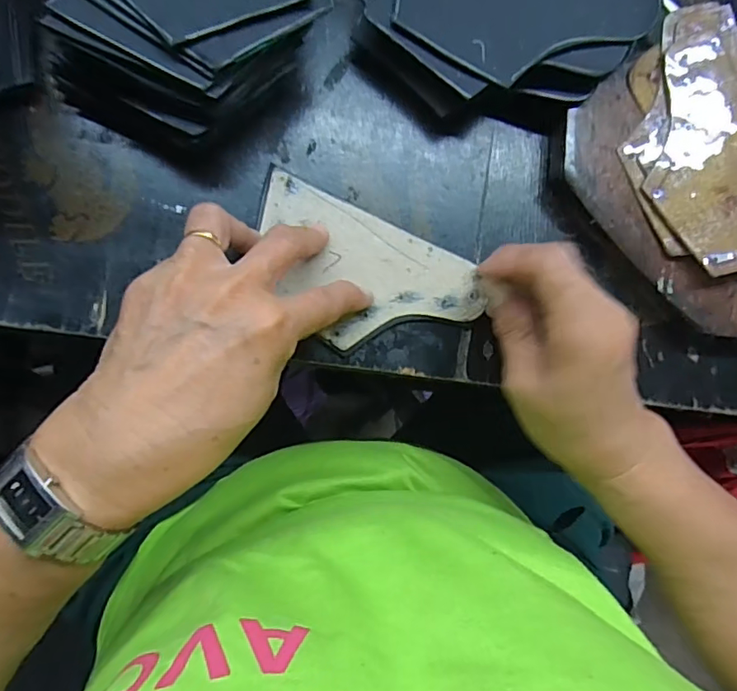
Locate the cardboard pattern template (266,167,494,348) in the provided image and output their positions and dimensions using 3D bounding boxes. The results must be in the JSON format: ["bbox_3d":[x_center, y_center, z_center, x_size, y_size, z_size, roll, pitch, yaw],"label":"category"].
[{"bbox_3d":[-0.003,-0.036,0.295,0.133,0.004,0.073,24,86,-7],"label":"cardboard pattern template"}]

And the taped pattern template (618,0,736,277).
[{"bbox_3d":[0.198,-0.116,0.302,0.090,0.010,0.150,-25,88,2],"label":"taped pattern template"}]

